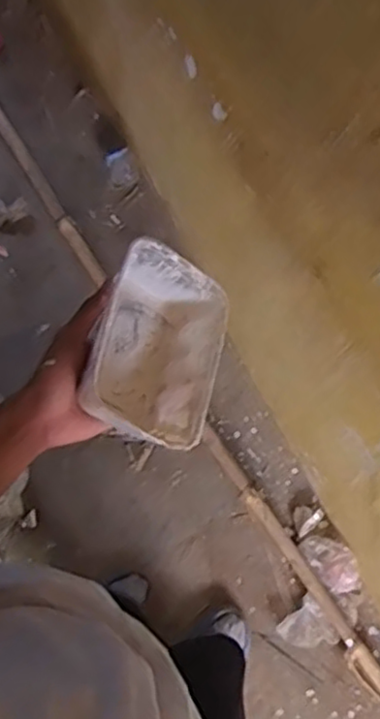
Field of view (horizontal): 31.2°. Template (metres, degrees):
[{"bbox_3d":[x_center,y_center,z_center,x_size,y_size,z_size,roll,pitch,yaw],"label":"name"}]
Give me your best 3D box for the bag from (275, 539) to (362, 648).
[{"bbox_3d":[0.297,0.519,1.494,0.152,0.029,0.229,17,75,3],"label":"bag"}]

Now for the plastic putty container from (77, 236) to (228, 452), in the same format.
[{"bbox_3d":[-0.033,-0.008,0.615,0.118,0.057,0.172,22,68,-29],"label":"plastic putty container"}]

